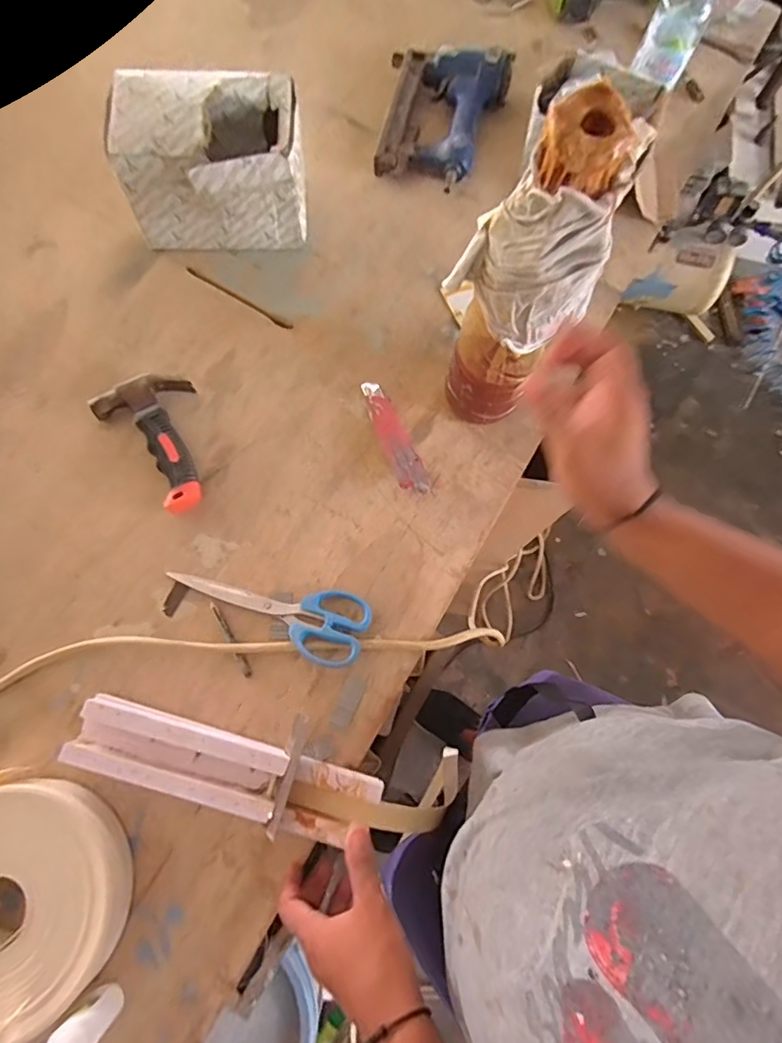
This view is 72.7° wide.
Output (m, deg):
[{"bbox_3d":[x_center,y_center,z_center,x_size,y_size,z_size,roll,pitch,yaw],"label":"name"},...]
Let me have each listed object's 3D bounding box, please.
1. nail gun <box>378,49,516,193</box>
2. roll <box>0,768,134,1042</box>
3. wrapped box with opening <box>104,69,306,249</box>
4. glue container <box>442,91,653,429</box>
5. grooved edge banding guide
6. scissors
[{"bbox_3d":[0.071,-0.534,0.701,0.157,0.057,0.189,8,73,0],"label":"nail gun"},{"bbox_3d":[-0.314,0.319,0.424,0.175,0.053,0.202,40,75,9],"label":"roll"},{"bbox_3d":[-0.197,-0.392,0.606,0.187,0.134,0.134,-4,73,-3],"label":"wrapped box with opening"},{"bbox_3d":[0.111,-0.182,0.446,0.084,0.283,0.070,42,76,10],"label":"glue container"},{"bbox_3d":[-0.145,0.211,0.469,0.265,0.032,0.077,14,73,3],"label":"grooved edge banding guide"},{"bbox_3d":[-0.122,0.089,0.521,0.199,0.022,0.071,12,73,1],"label":"scissors"}]

